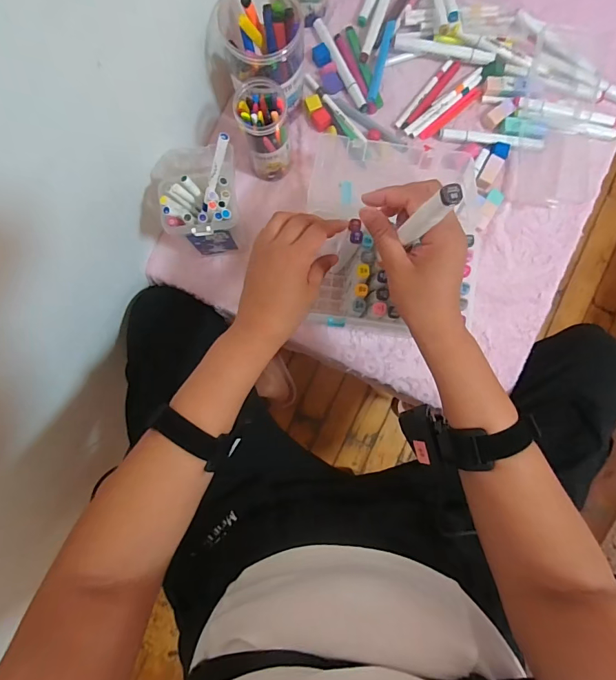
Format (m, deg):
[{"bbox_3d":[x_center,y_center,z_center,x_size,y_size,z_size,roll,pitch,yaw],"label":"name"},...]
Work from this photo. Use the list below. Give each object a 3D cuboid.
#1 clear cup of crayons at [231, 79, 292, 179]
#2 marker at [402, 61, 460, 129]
[{"bbox_3d":[-0.055,-0.266,0.509,0.065,0.116,0.076,-5,87,-1],"label":"clear cup of crayons"},{"bbox_3d":[0.181,-0.356,0.572,0.013,0.007,0.132,39,87,2],"label":"marker"}]

